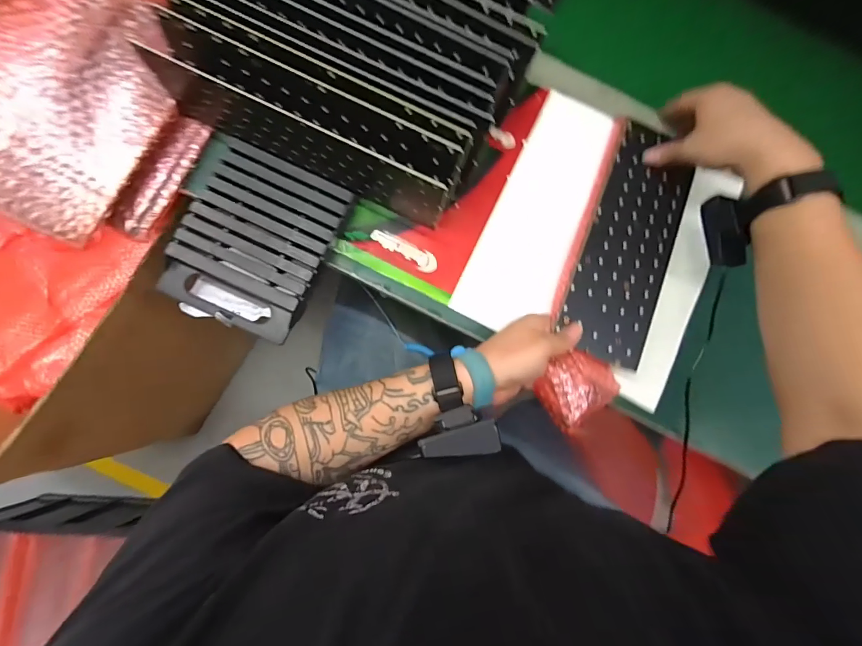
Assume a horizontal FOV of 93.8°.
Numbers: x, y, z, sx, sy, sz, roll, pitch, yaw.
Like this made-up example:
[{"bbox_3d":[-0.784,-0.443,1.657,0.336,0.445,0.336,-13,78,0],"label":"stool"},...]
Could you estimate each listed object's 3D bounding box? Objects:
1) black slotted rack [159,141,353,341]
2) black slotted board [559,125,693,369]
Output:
[{"bbox_3d":[-0.176,-0.080,0.418,0.138,0.043,0.172,24,81,-1],"label":"black slotted rack"},{"bbox_3d":[0.214,-0.091,0.434,0.094,0.010,0.271,20,78,-2],"label":"black slotted board"}]

